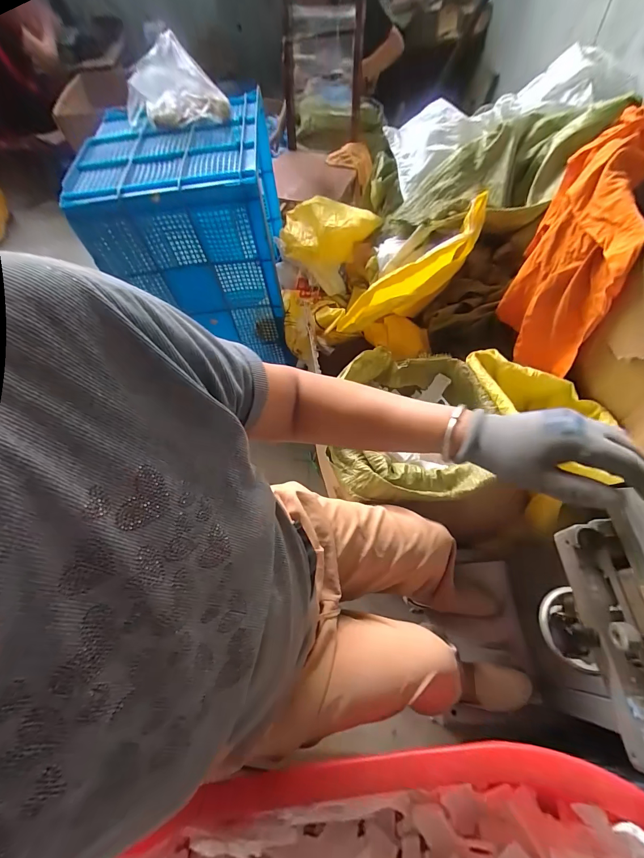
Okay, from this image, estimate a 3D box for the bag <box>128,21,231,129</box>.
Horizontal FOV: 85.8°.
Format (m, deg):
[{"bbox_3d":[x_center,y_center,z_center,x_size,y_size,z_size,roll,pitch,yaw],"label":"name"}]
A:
[{"bbox_3d":[-0.402,-0.908,0.902,0.281,0.186,0.088,17,63,13],"label":"bag"}]

